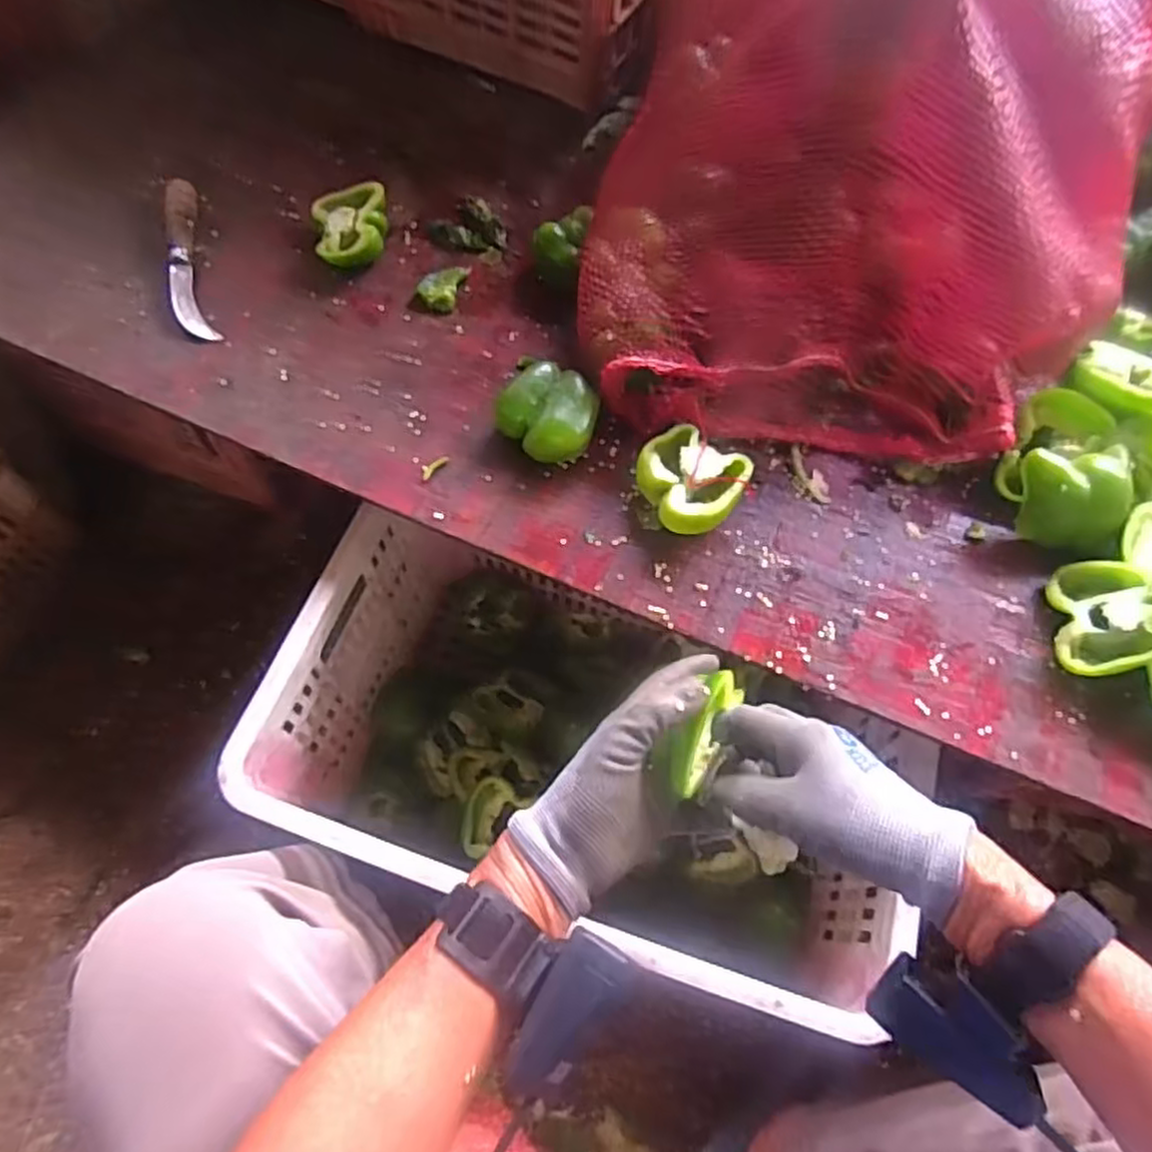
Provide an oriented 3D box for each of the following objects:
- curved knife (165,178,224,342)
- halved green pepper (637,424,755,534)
[{"bbox_3d":[-0.345,-0.284,0.639,0.033,0.016,0.185,-16,67,-10],"label":"curved knife"},{"bbox_3d":[0.083,-0.067,0.547,0.077,0.041,0.073,1,65,-2],"label":"halved green pepper"}]

